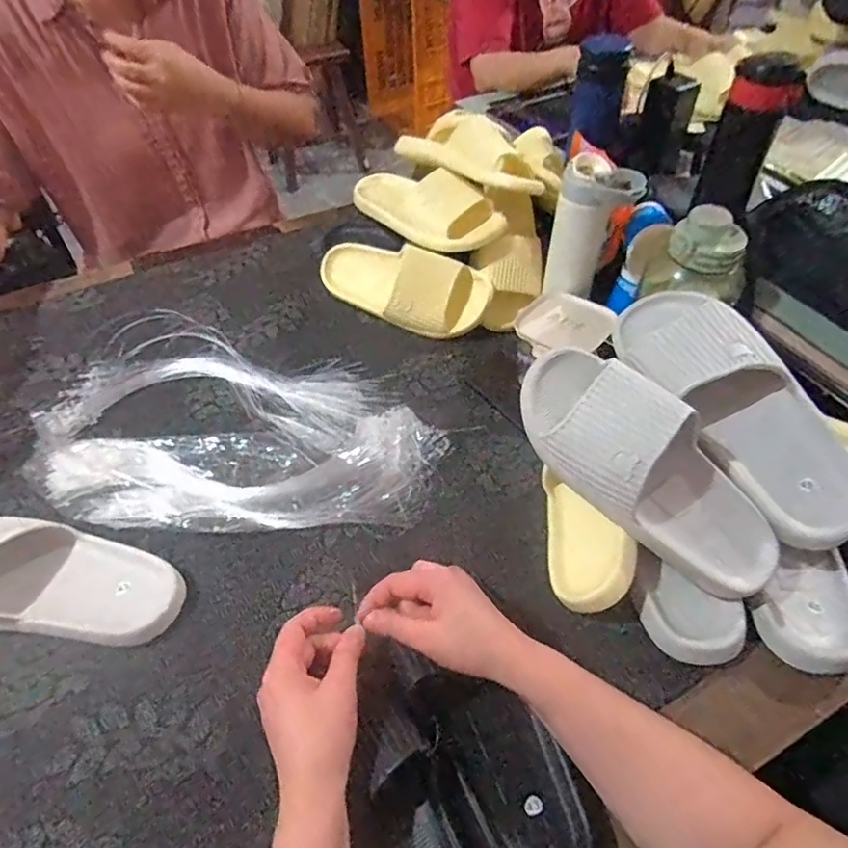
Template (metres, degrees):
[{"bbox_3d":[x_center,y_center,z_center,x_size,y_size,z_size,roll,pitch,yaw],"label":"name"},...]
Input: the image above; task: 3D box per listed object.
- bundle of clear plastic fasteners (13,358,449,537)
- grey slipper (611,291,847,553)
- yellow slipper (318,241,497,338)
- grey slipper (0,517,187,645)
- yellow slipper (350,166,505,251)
[{"bbox_3d":[-0.216,0.011,0.679,0.475,0.029,0.251,2,50,3],"label":"bundle of clear plastic fasteners"},{"bbox_3d":[0.292,-0.017,0.545,0.107,0.077,0.286,-26,71,-19],"label":"grey slipper"},{"bbox_3d":[-0.034,-0.192,0.806,0.248,0.106,0.064,22,17,23],"label":"yellow slipper"},{"bbox_3d":[-0.370,0.140,0.535,0.273,0.066,0.108,10,51,10],"label":"grey slipper"},{"bbox_3d":[-0.001,-0.313,0.814,0.085,0.063,0.250,-38,58,-26],"label":"yellow slipper"}]

